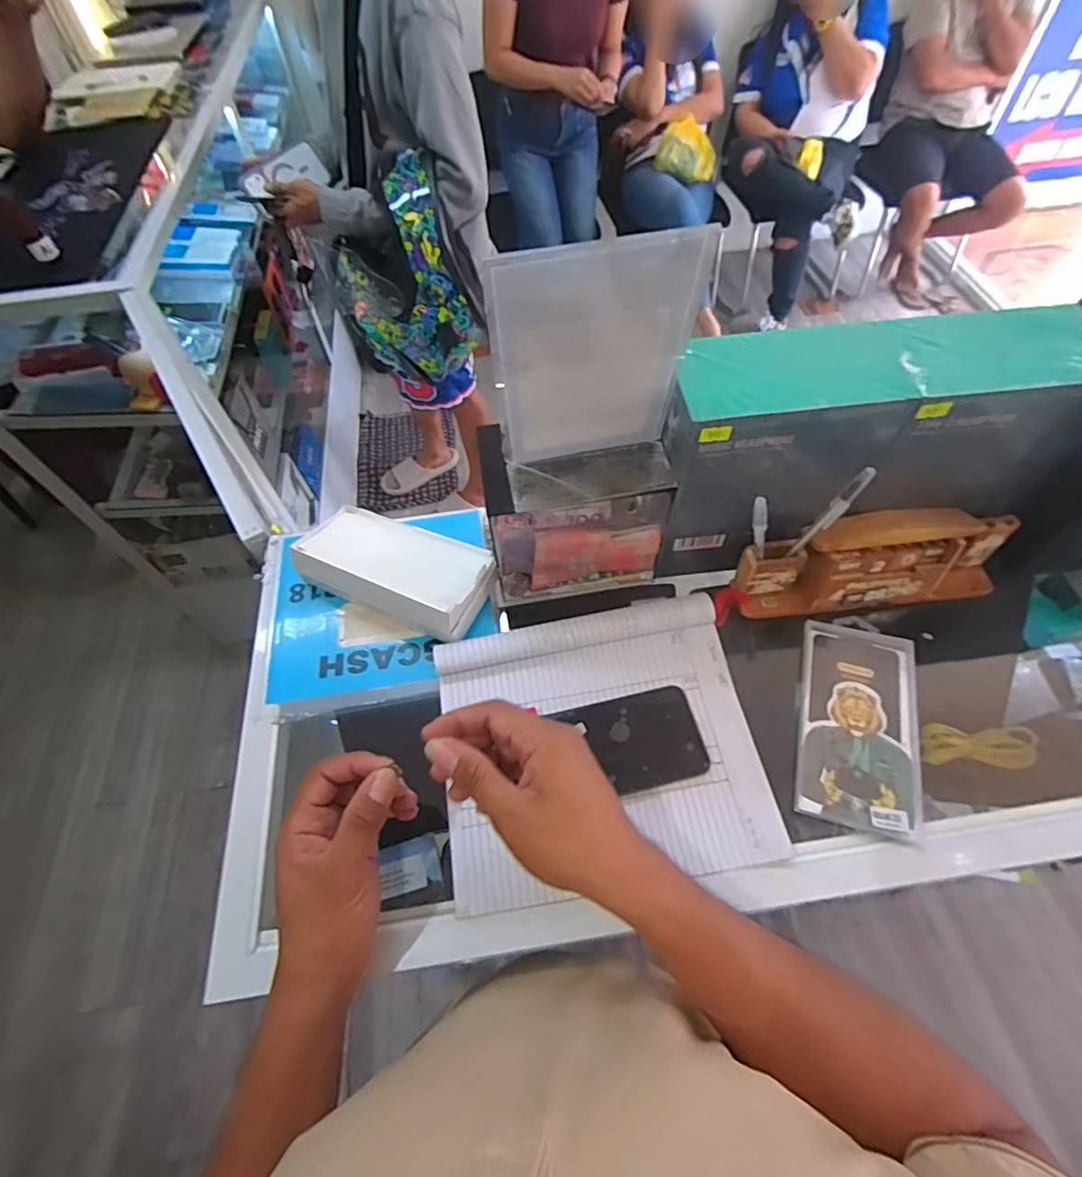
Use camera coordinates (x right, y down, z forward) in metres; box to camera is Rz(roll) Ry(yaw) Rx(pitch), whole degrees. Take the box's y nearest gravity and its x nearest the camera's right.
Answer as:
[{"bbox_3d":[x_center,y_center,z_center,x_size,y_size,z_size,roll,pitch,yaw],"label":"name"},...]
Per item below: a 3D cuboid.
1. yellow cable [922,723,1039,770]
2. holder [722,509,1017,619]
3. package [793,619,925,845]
[{"bbox_3d":[0.501,0.181,0.645,0.114,0.026,0.041,2,58,4],"label":"yellow cable"},{"bbox_3d":[0.299,-0.022,0.501,0.241,0.087,0.048,-7,58,-1],"label":"holder"},{"bbox_3d":[0.268,0.108,0.473,0.094,0.015,0.182,14,60,12],"label":"package"}]

